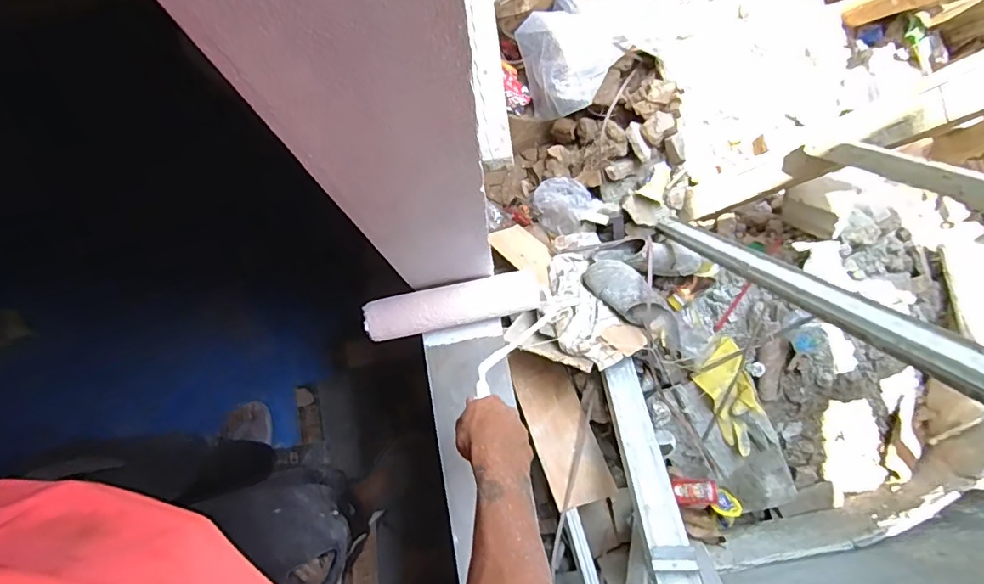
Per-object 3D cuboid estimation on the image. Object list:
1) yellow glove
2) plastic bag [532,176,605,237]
[{"bbox_3d":[0.570,0.259,1.268,0.120,0.053,0.287,-16,96,-2],"label":"yellow glove"},{"bbox_3d":[0.201,-0.243,1.470,0.165,0.060,0.151,44,83,8],"label":"plastic bag"}]

